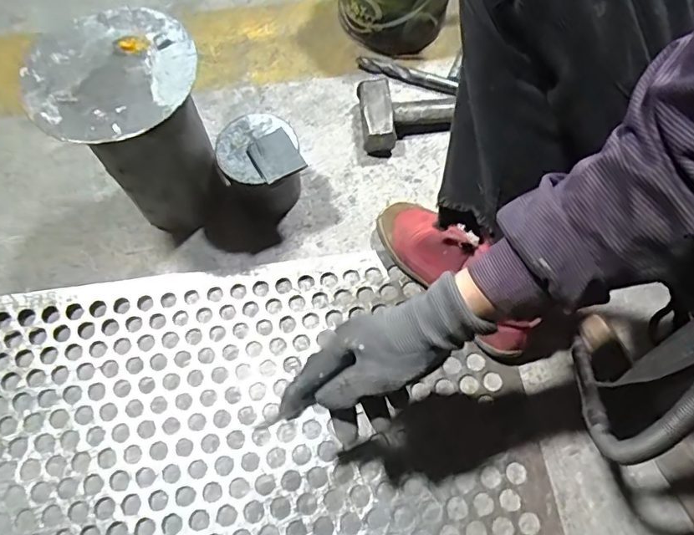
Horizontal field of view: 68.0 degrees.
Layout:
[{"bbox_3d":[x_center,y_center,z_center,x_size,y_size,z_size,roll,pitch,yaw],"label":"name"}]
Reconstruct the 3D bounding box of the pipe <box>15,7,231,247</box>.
[{"bbox_3d":[-0.207,-0.134,0.550,0.141,0.219,0.132,0,68,1],"label":"pipe"}]

